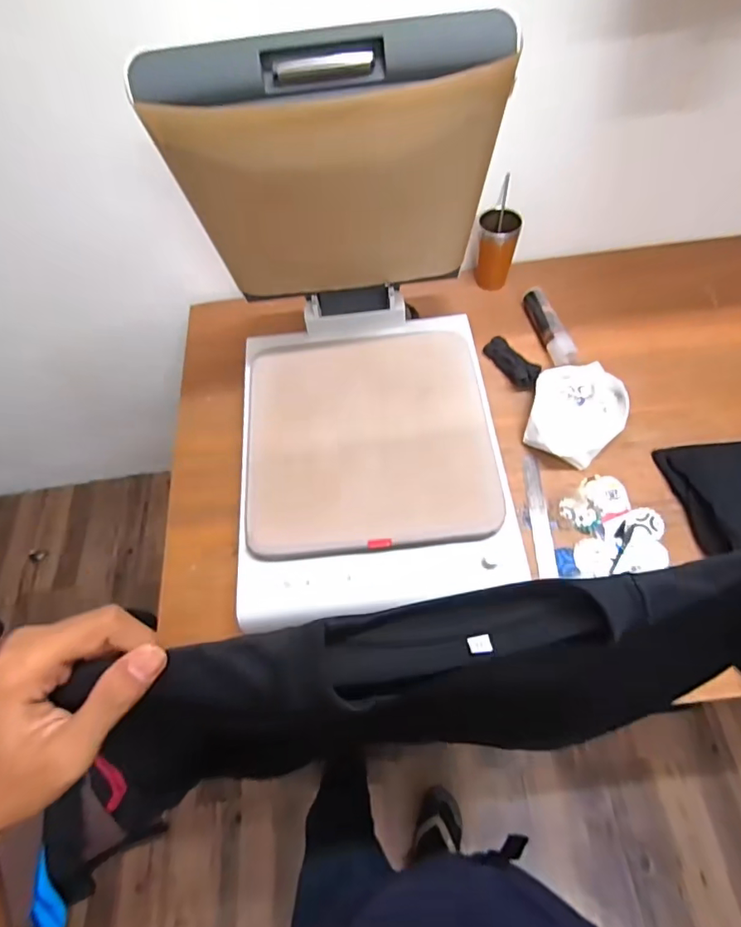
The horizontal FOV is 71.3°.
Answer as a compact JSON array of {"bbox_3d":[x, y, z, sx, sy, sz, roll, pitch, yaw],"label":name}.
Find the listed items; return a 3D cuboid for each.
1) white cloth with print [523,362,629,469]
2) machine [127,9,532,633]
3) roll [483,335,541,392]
[{"bbox_3d":[0.365,-0.089,0.916,0.155,0.041,0.203,15,63,11],"label":"white cloth with print"},{"bbox_3d":[-0.019,-0.166,0.663,0.403,0.485,0.550,-6,61,0],"label":"machine"},{"bbox_3d":[0.270,-0.193,0.986,0.052,0.038,0.134,-23,50,-9],"label":"roll"}]

